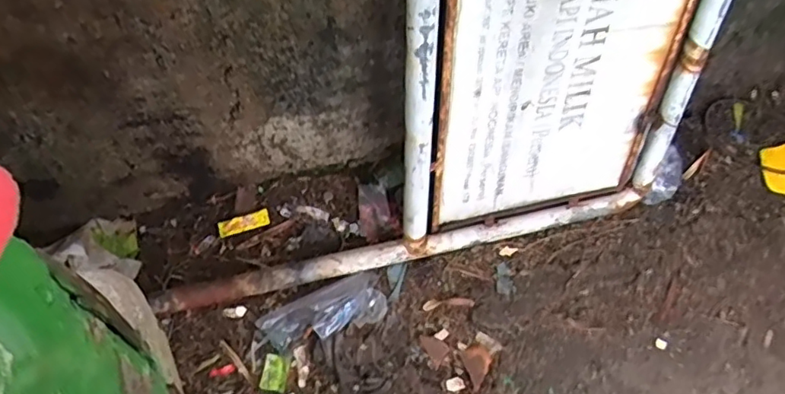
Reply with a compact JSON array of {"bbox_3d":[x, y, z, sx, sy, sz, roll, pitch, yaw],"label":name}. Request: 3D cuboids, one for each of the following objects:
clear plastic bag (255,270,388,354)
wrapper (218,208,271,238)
[{"bbox_3d":[-0.164,0.277,1.404,0.304,0.083,0.121,-21,62,-16],"label":"clear plastic bag"},{"bbox_3d":[-0.382,0.068,1.502,0.128,0.011,0.042,-18,89,-10],"label":"wrapper"}]

